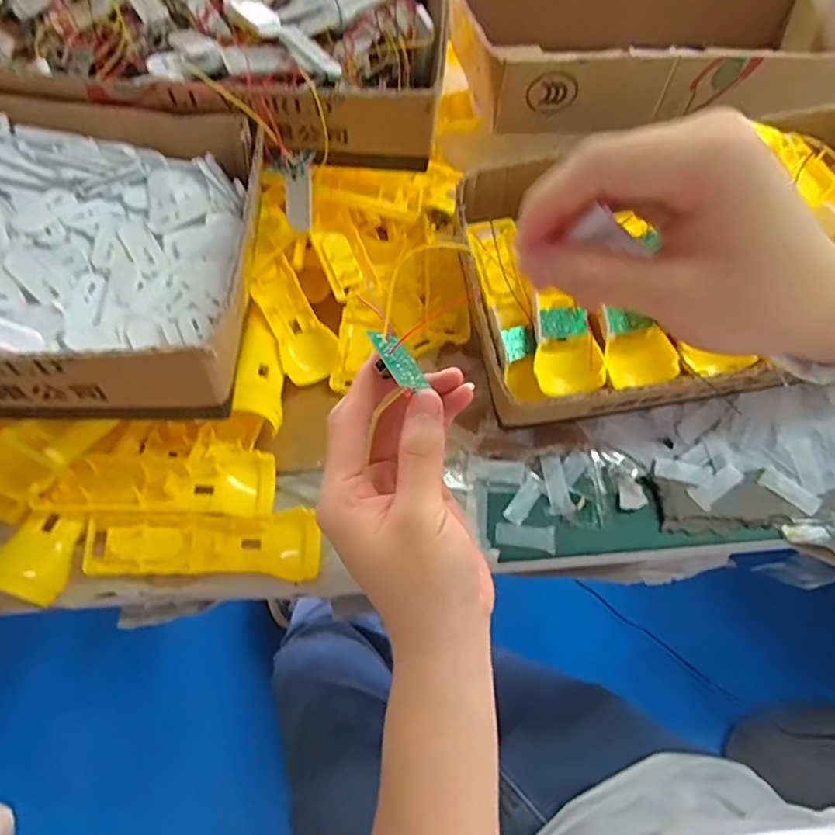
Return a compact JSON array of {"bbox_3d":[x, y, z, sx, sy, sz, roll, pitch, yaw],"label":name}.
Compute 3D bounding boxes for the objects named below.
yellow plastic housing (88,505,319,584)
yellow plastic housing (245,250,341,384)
[{"bbox_3d":[-0.156,0.096,0.421,0.163,0.029,0.041,-1,54,-4],"label":"yellow plastic housing"},{"bbox_3d":[-0.108,-0.085,0.500,0.049,0.017,0.113,-25,83,-20],"label":"yellow plastic housing"}]

